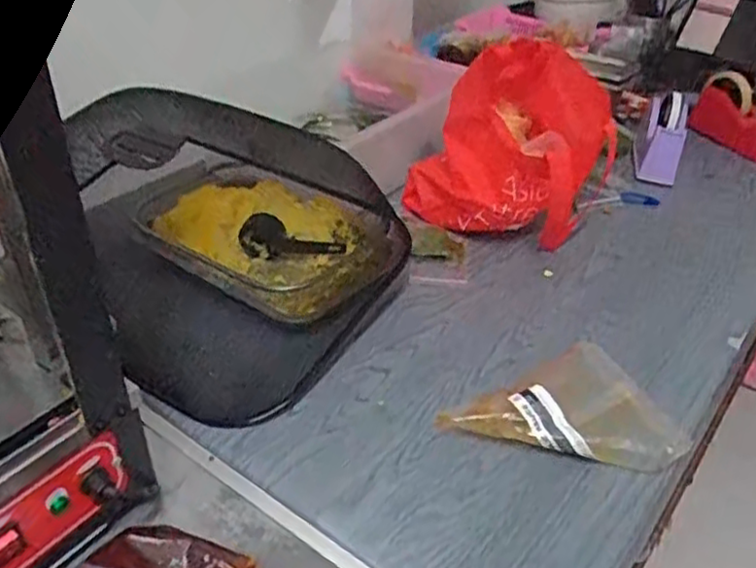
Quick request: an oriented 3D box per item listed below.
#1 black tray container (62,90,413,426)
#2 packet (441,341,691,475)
[{"bbox_3d":[-0.179,-0.064,0.799,0.362,0.151,0.320,15,38,17],"label":"black tray container"},{"bbox_3d":[0.177,0.116,0.685,0.217,0.045,0.118,6,38,4],"label":"packet"}]

